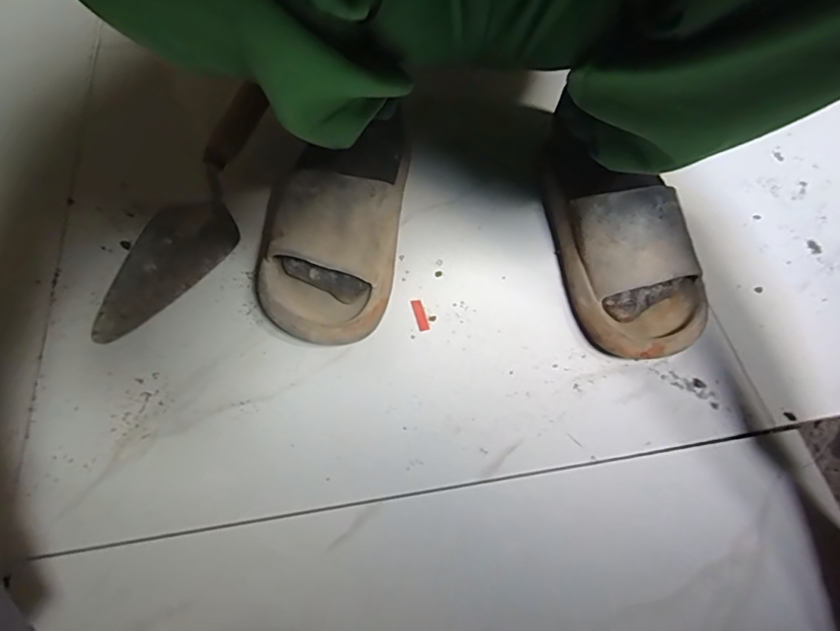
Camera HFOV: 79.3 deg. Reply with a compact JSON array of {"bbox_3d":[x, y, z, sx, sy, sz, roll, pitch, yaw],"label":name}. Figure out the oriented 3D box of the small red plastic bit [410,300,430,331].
[{"bbox_3d":[0.000,-0.001,0.463,0.011,0.004,0.032,-16,63,-11],"label":"small red plastic bit"}]

